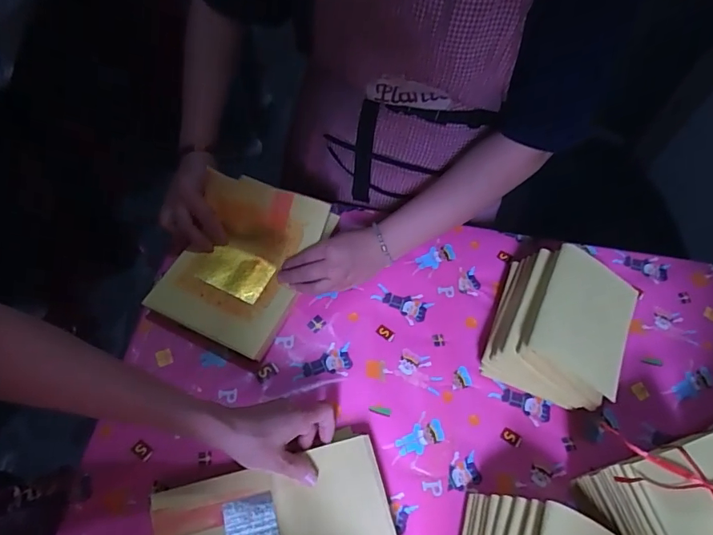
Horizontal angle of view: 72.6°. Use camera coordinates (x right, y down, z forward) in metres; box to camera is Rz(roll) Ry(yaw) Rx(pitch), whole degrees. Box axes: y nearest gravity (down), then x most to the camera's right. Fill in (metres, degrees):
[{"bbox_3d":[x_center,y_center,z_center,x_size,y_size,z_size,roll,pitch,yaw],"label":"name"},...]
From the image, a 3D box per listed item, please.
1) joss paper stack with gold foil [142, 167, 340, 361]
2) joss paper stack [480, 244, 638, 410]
[{"bbox_3d":[-0.144,-0.015,0.605,0.157,0.109,0.205,22,62,9],"label":"joss paper stack with gold foil"},{"bbox_3d":[0.243,0.071,0.588,0.137,0.098,0.158,24,62,10],"label":"joss paper stack"}]

